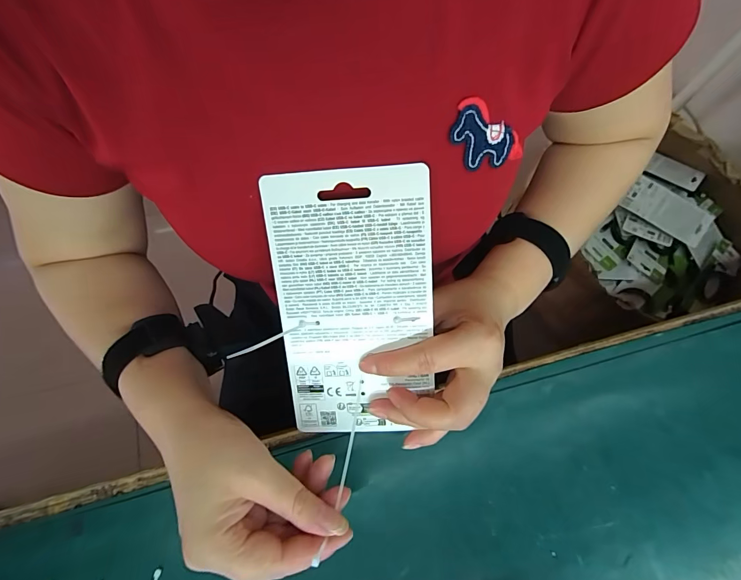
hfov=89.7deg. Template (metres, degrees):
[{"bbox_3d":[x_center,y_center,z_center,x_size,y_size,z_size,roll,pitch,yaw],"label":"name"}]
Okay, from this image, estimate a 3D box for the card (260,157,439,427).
[{"bbox_3d":[-0.010,0.015,0.242,0.098,0.004,0.176,-3,107,5],"label":"card"}]

